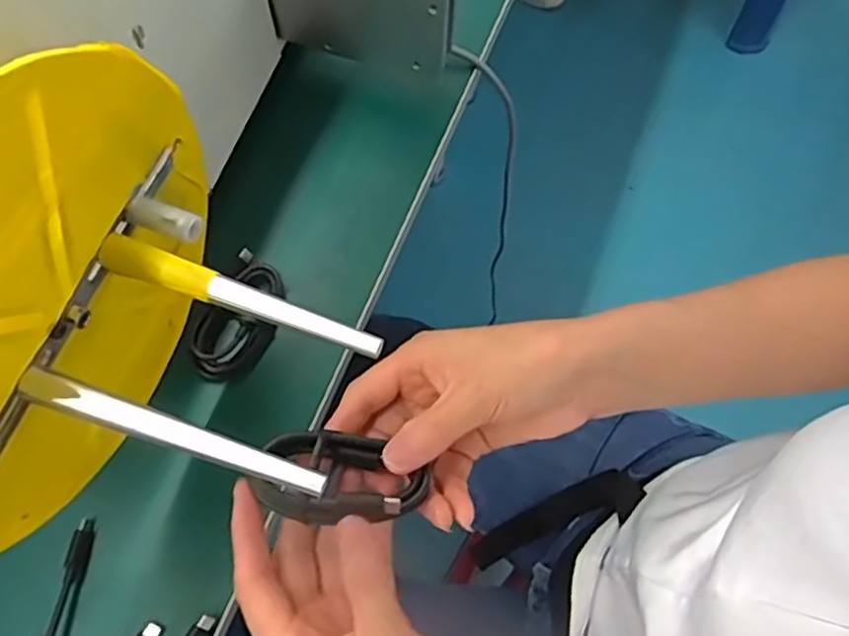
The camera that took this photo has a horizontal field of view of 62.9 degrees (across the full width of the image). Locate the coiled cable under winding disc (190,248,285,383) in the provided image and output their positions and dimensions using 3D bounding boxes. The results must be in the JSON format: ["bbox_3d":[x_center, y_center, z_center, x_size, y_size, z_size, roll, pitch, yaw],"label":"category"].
[{"bbox_3d":[-0.117,0.001,0.444,0.043,0.016,0.080,32,65,-18],"label":"coiled cable under winding disc"}]

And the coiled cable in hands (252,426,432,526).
[{"bbox_3d":[-0.035,0.071,0.305,0.069,0.023,0.038,9,68,1],"label":"coiled cable in hands"}]

